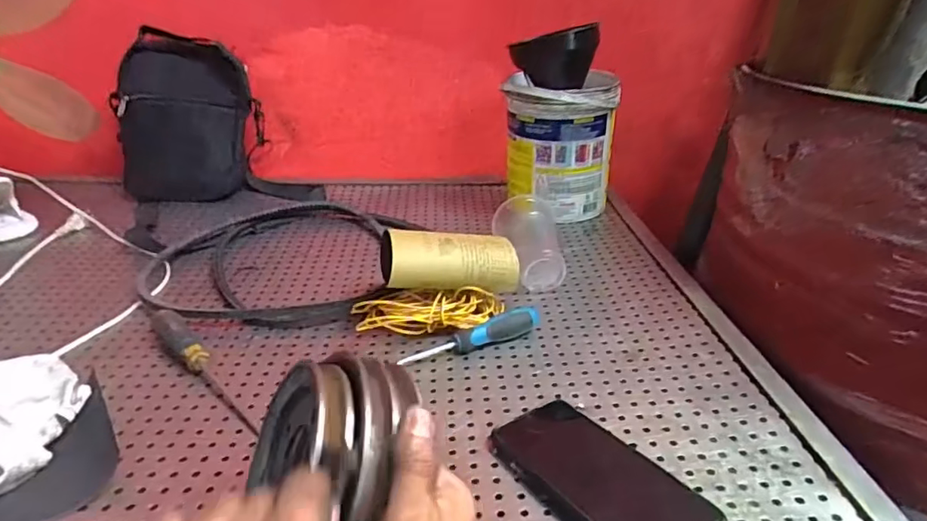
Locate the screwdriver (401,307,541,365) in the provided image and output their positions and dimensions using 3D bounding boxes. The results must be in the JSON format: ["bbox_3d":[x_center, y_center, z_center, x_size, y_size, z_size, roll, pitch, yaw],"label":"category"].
[{"bbox_3d":[0.011,0.077,0.569,0.155,0.031,0.022,-9,27,-18],"label":"screwdriver"}]

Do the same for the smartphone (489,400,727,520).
[{"bbox_3d":[0.097,0.158,0.402,0.083,0.012,0.164,-17,25,-28],"label":"smartphone"}]

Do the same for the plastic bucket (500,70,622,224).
[{"bbox_3d":[0.147,-0.169,0.856,0.164,0.212,0.167,7,27,13],"label":"plastic bucket"}]

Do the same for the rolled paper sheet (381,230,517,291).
[{"bbox_3d":[-0.018,0.000,0.600,0.158,0.063,0.052,-8,27,-18],"label":"rolled paper sheet"}]

